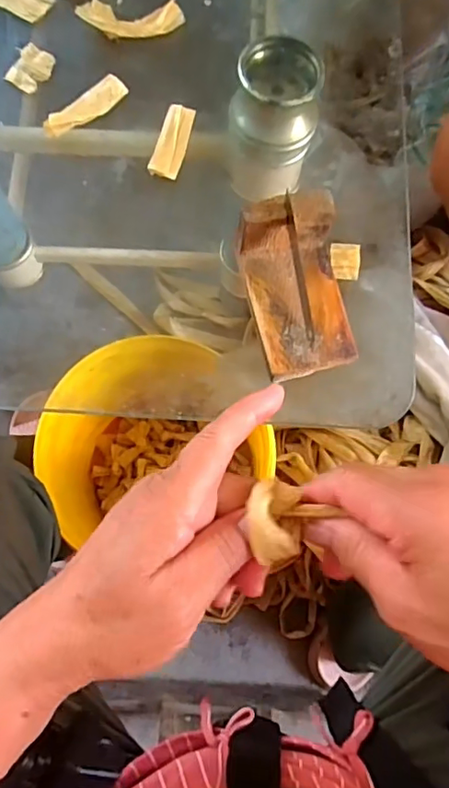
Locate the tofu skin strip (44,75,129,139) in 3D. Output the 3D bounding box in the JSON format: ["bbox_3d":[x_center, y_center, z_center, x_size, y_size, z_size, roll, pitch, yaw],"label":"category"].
[{"bbox_3d":[-0.106,-0.218,0.416,0.020,0.005,0.073,47,72,-15],"label":"tofu skin strip"}]

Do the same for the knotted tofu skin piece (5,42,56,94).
[{"bbox_3d":[-0.152,-0.258,0.431,0.028,0.008,0.040,26,76,6],"label":"knotted tofu skin piece"}]

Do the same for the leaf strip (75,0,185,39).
[{"bbox_3d":[-0.076,-0.306,0.443,0.082,0.014,0.033,4,75,0],"label":"leaf strip"}]

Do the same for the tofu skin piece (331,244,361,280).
[{"bbox_3d":[0.089,-0.098,0.401,0.021,0.006,0.030,7,75,1],"label":"tofu skin piece"}]

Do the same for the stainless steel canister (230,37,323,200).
[{"bbox_3d":[0.044,-0.244,0.506,0.075,0.128,0.071,5,75,0],"label":"stainless steel canister"}]

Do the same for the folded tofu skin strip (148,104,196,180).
[{"bbox_3d":[-0.040,-0.193,0.416,0.023,0.008,0.061,13,75,2],"label":"folded tofu skin strip"}]

